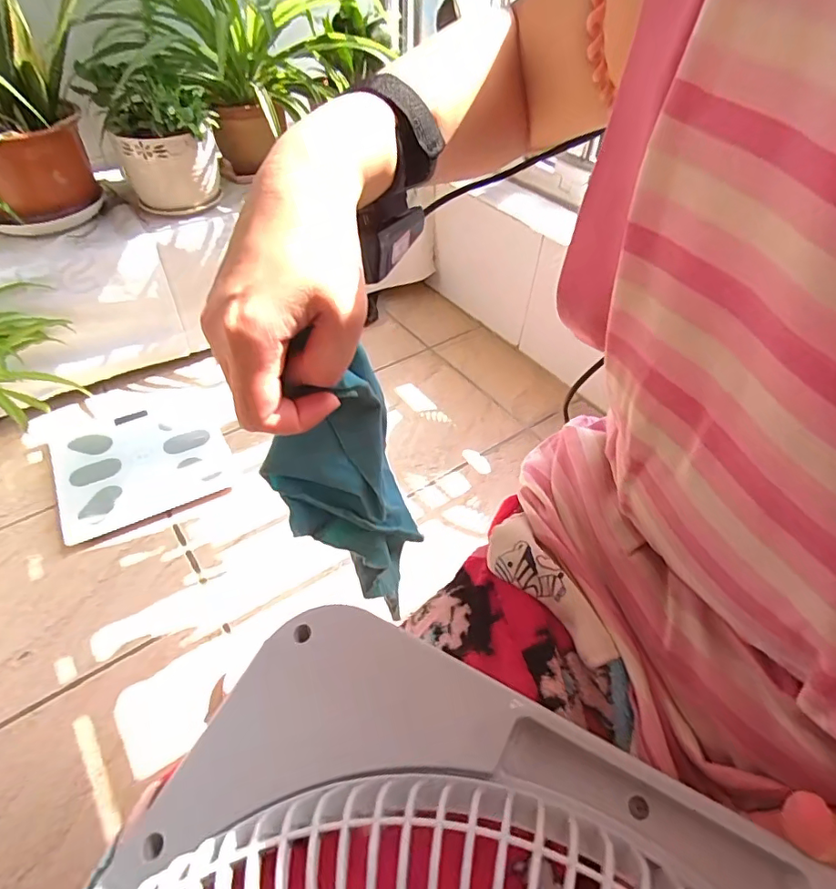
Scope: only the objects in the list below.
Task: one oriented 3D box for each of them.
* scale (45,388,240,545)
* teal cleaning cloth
[{"bbox_3d":[-0.466,0.013,0.876,0.258,0.022,0.280,-22,51,-22],"label":"scale"},{"bbox_3d":[-0.040,0.034,0.319,0.074,0.168,0.036,-30,37,-28],"label":"teal cleaning cloth"}]

